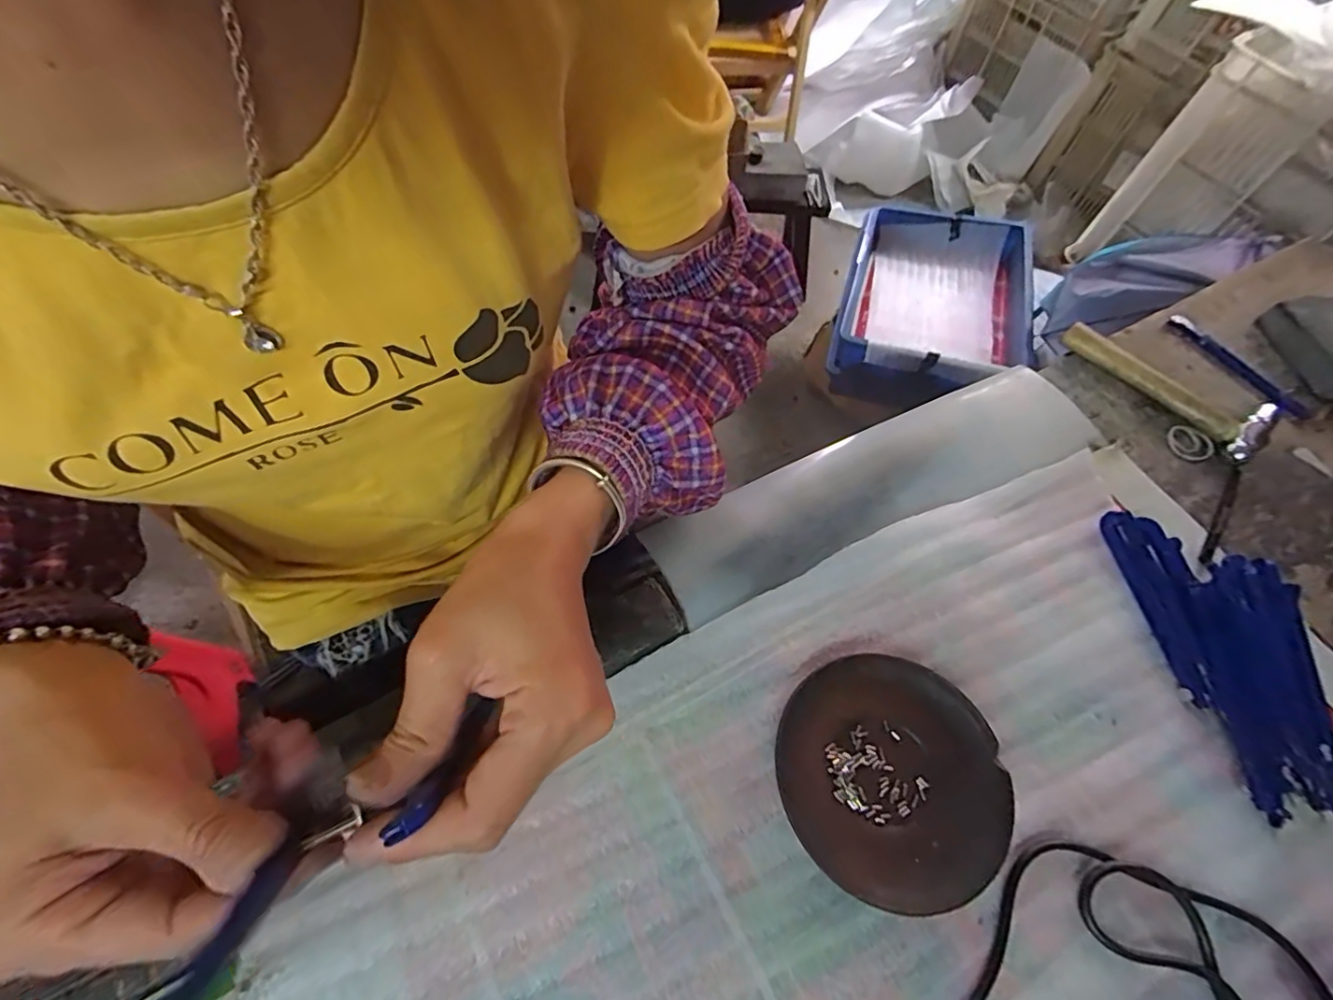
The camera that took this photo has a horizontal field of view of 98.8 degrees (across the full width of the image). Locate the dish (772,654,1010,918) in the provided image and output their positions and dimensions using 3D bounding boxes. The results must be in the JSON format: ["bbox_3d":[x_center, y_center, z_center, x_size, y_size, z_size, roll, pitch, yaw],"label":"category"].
[{"bbox_3d":[0.114,0.141,0.294,0.115,0.022,0.111,2,61,-4],"label":"dish"}]

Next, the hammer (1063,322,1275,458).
[{"bbox_3d":[0.393,-0.096,0.450,0.047,0.021,0.151,-35,69,-21],"label":"hammer"}]

